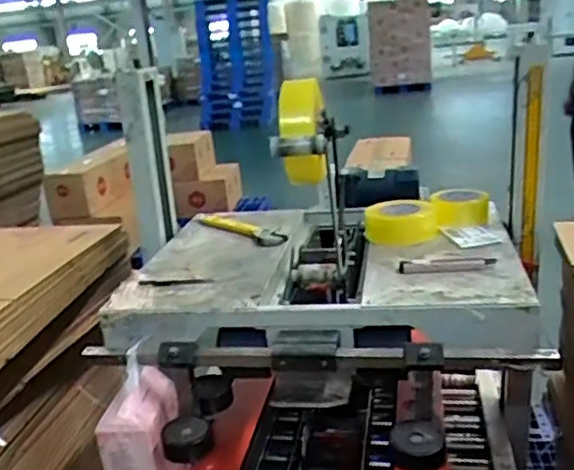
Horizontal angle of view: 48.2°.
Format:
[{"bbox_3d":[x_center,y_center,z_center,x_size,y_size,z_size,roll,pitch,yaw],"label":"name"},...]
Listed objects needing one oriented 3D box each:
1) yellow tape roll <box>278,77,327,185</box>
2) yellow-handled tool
[{"bbox_3d":[0.026,-0.154,0.998,0.069,0.156,0.142,-5,18,2],"label":"yellow tape roll"},{"bbox_3d":[-0.101,-0.017,1.315,0.050,0.022,0.272,-20,22,-37],"label":"yellow-handled tool"}]

